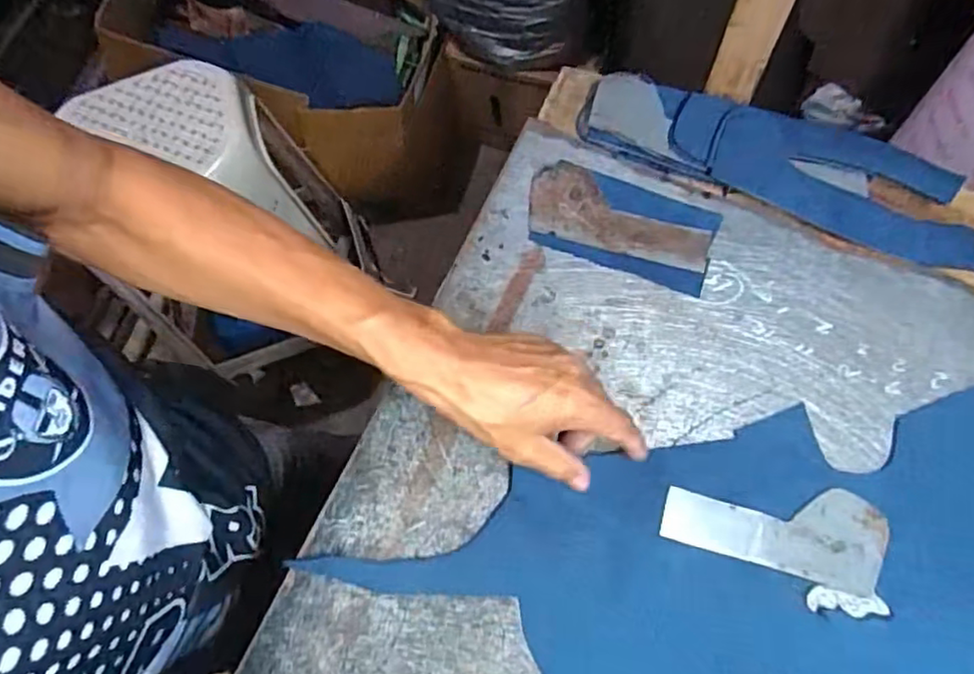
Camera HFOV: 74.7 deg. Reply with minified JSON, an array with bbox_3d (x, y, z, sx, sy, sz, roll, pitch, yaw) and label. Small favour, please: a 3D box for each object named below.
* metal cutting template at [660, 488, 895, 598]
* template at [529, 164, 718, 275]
[{"bbox_3d":[0.189,0.122,0.421,0.137,0.004,0.060,15,69,8],"label":"metal cutting template"},{"bbox_3d":[0.104,-0.096,0.498,0.140,0.007,0.062,15,81,7],"label":"template"}]

